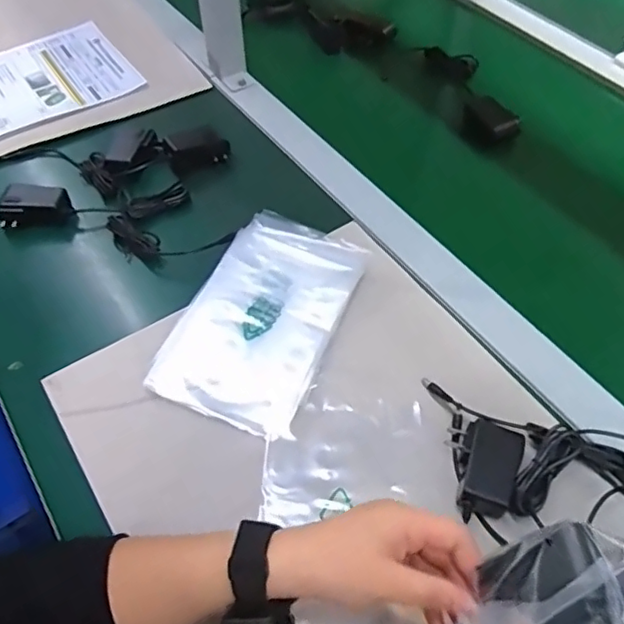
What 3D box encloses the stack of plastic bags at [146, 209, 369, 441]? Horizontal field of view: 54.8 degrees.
[{"bbox_3d":[-0.044,0.000,0.593,0.141,0.016,0.241,17,55,13],"label":"stack of plastic bags"}]

